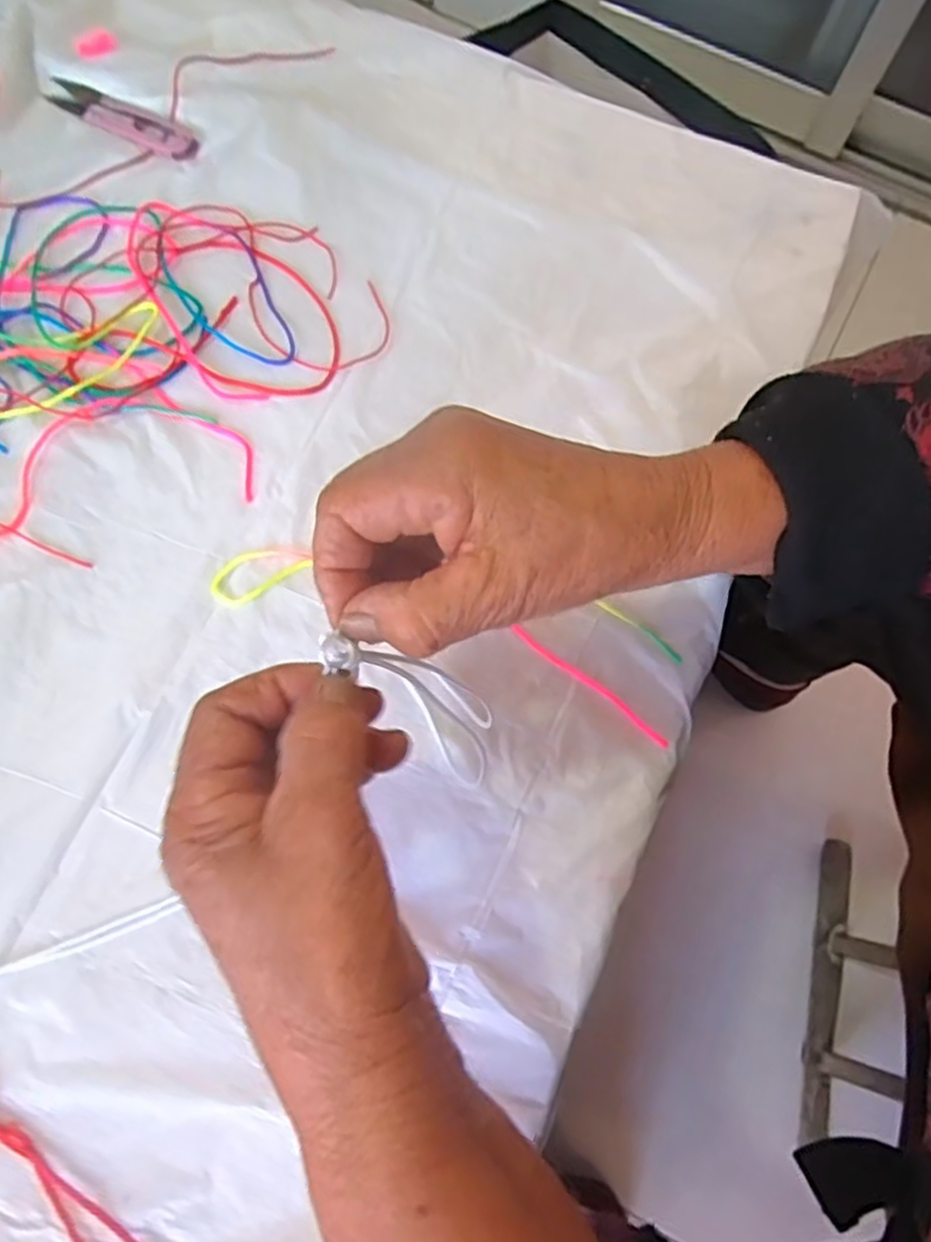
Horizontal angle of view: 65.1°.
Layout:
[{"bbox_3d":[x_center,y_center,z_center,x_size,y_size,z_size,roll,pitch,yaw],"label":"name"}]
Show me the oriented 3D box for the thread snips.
[{"bbox_3d":[-0.204,-0.297,0.432,0.102,0.012,0.023,27,73,7],"label":"thread snips"}]

